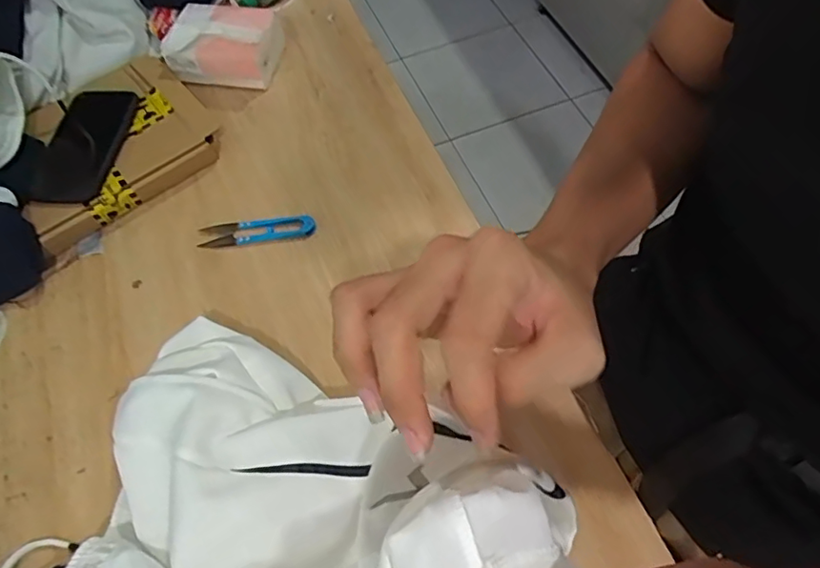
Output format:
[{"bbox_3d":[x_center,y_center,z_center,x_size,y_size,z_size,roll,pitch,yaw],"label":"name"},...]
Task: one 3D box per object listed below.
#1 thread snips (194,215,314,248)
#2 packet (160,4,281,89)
[{"bbox_3d":[-0.158,-0.056,0.591,0.120,0.007,0.028,-5,60,1],"label":"thread snips"},{"bbox_3d":[-0.222,-0.296,0.697,0.129,0.053,0.097,2,61,5],"label":"packet"}]

